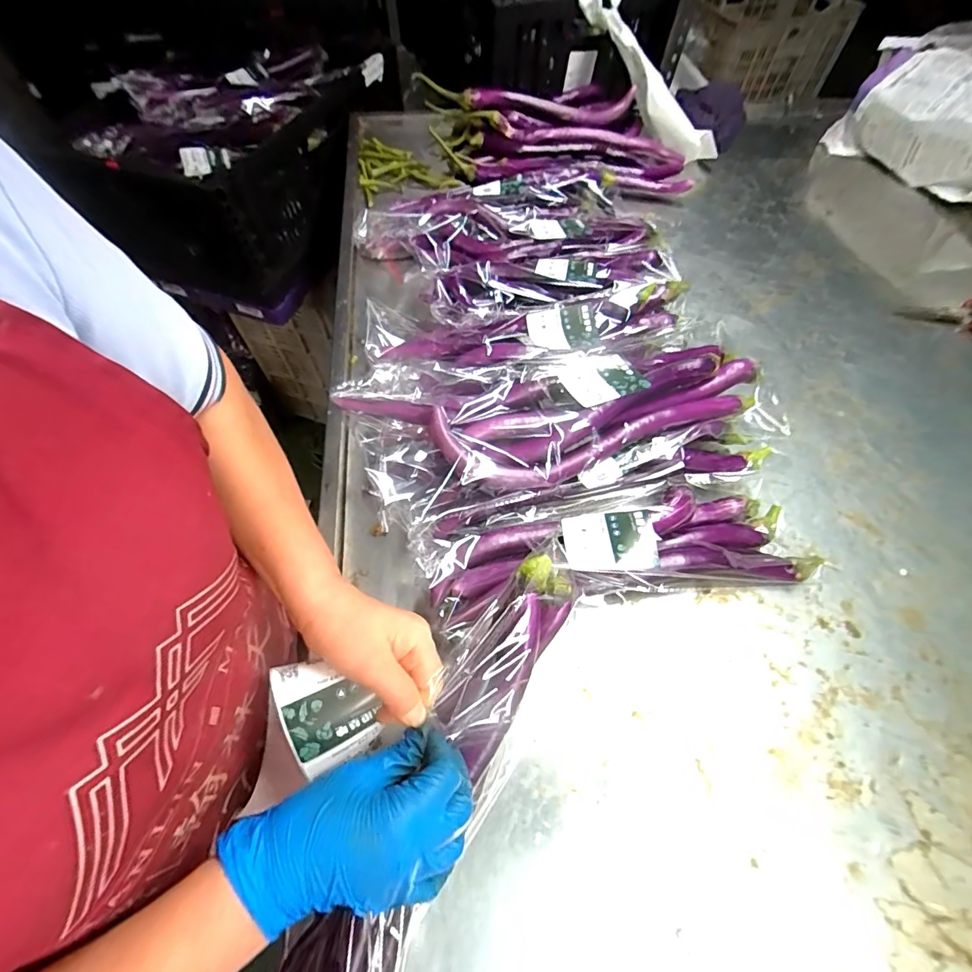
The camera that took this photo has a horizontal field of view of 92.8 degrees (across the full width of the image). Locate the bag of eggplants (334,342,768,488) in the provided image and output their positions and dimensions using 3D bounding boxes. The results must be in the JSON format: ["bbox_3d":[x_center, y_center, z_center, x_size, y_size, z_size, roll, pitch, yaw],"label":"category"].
[{"bbox_3d":[0.083,-0.081,0.472,0.441,0.060,0.151,-10,63,-6],"label":"bag of eggplants"}]

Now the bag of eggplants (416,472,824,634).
[{"bbox_3d":[0.121,0.053,0.447,0.361,0.069,0.129,-7,62,-5],"label":"bag of eggplants"}]

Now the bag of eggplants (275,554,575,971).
[{"bbox_3d":[-0.053,0.228,0.283,0.075,0.095,0.412,23,71,11],"label":"bag of eggplants"}]

